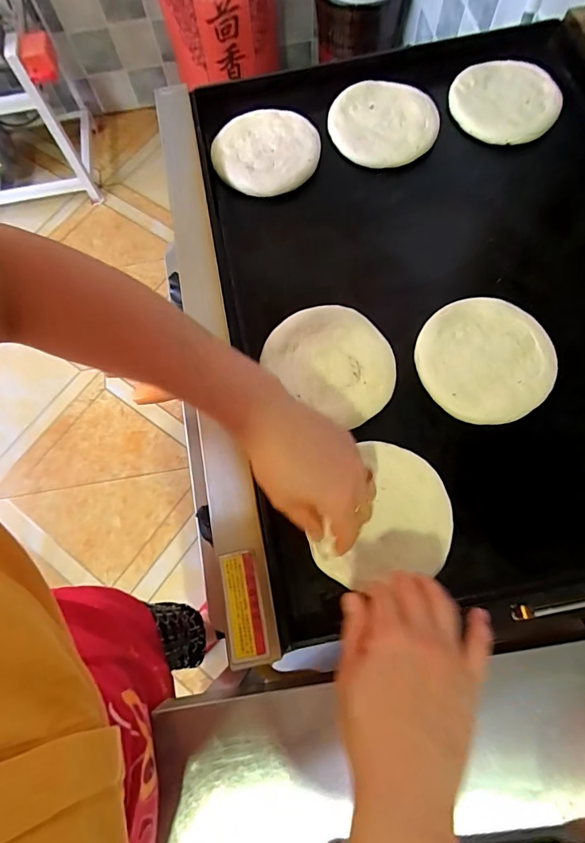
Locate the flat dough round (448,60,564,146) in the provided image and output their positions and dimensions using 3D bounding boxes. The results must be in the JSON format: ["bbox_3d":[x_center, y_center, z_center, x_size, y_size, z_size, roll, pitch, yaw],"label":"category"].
[{"bbox_3d":[0.267,-0.401,0.544,0.130,0.017,0.121,-2,71,2],"label":"flat dough round"}]

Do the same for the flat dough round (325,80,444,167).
[{"bbox_3d":[0.111,-0.369,0.539,0.131,0.010,0.121,0,78,-1],"label":"flat dough round"}]

